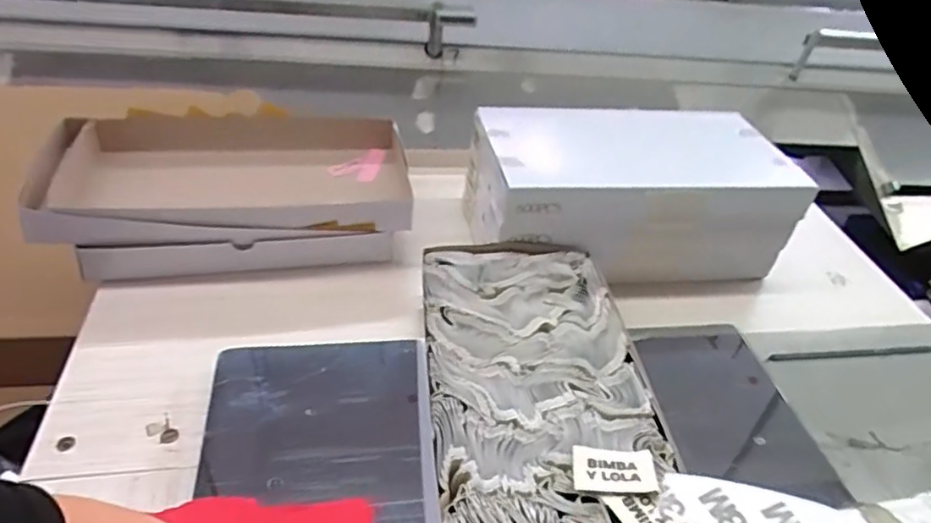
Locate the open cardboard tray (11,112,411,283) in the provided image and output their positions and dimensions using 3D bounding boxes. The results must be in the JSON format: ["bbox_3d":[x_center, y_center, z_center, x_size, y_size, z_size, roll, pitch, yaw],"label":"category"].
[{"bbox_3d":[-0.229,-0.072,0.640,0.341,0.088,0.186,-5,40,-15],"label":"open cardboard tray"}]

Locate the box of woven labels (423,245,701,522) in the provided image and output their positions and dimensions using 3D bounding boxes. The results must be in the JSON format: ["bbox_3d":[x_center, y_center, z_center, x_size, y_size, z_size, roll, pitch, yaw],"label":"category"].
[{"bbox_3d":[0.056,0.104,0.469,0.167,0.046,0.324,1,38,-8],"label":"box of woven labels"}]

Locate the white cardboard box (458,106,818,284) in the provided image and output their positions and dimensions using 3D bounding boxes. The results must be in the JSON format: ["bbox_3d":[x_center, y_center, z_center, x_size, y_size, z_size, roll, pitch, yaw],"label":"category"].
[{"bbox_3d":[0.168,-0.069,0.674,0.311,0.132,0.174,-2,39,-12],"label":"white cardboard box"}]

